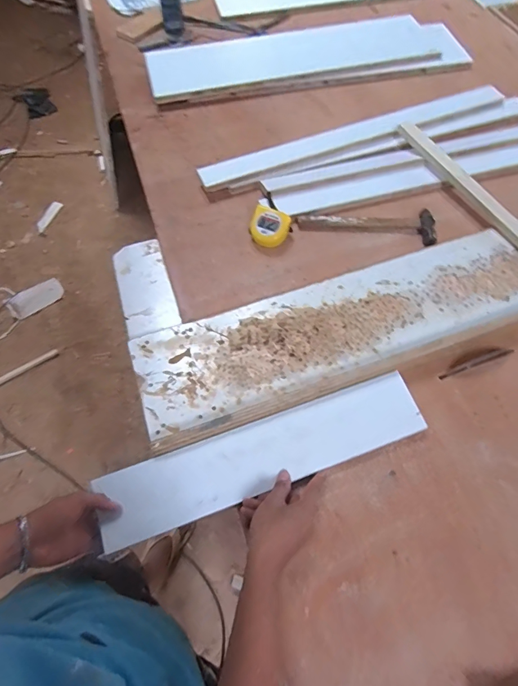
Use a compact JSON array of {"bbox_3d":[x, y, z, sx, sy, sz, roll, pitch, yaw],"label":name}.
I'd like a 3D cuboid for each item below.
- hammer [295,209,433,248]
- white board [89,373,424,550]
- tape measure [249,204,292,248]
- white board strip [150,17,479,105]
[{"bbox_3d":[0.230,-0.253,0.832,0.278,0.024,0.071,7,63,5],"label":"hammer"},{"bbox_3d":[0.013,0.168,0.596,0.491,0.020,0.099,-18,64,-9],"label":"white board"},{"bbox_3d":[0.023,-0.235,0.806,0.082,0.049,0.067,14,64,8],"label":"tape measure"},{"bbox_3d":[0.130,-0.817,1.119,0.861,0.026,0.262,-10,63,-5],"label":"white board strip"}]

